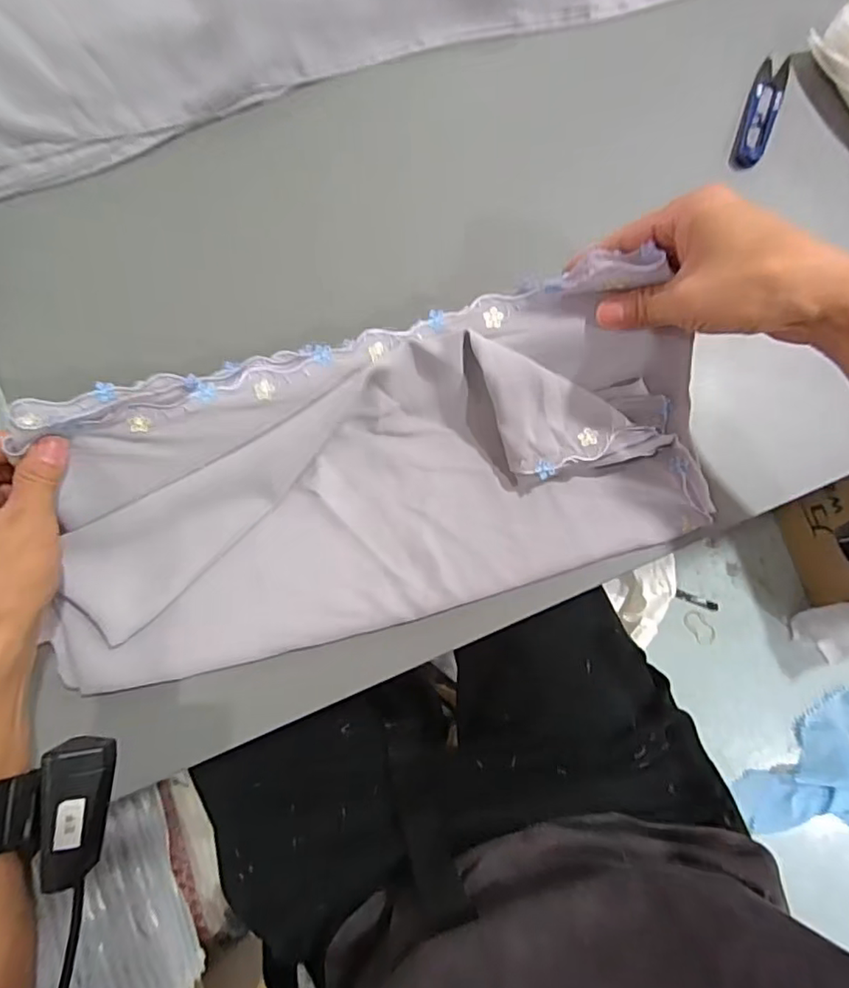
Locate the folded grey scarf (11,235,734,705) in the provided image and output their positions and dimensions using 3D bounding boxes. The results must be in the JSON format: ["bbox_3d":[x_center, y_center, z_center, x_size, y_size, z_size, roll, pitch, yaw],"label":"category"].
[{"bbox_3d":[-0.038,-0.010,0.366,0.429,0.088,0.183,-16,81,0],"label":"folded grey scarf"}]

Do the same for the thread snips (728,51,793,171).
[{"bbox_3d":[0.257,-0.292,0.443,0.024,0.013,0.098,23,83,7],"label":"thread snips"}]

